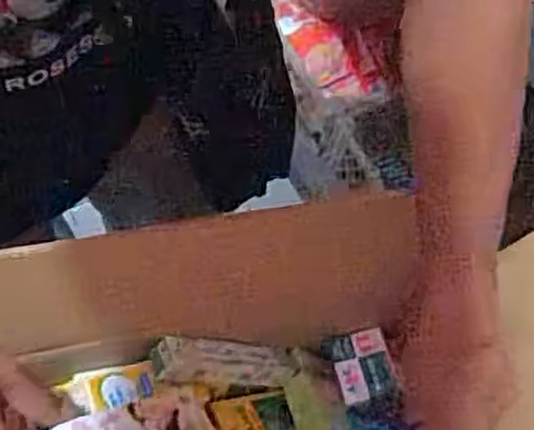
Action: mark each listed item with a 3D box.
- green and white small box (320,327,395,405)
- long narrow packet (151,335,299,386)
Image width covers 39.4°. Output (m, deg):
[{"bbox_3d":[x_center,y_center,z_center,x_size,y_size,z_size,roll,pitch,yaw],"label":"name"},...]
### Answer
[{"bbox_3d":[0.081,0.136,0.672,0.052,0.015,0.060,-10,63,-6],"label":"green and white small box"},{"bbox_3d":[-0.032,0.126,0.636,0.143,0.027,0.036,14,53,-43],"label":"long narrow packet"}]

